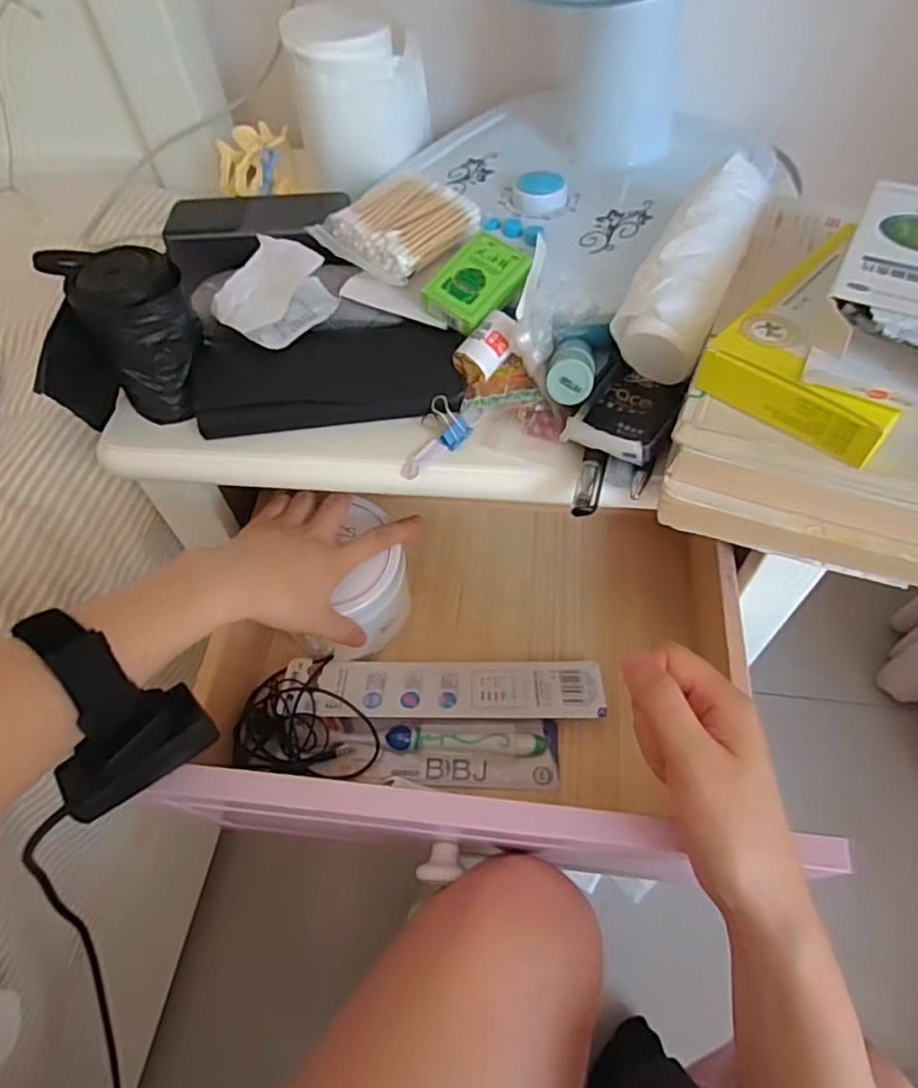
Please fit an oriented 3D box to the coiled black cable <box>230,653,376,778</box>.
[{"bbox_3d":[-0.111,0.126,0.463,0.104,0.038,0.078,2,55,4],"label":"coiled black cable"}]

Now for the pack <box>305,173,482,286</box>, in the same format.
[{"bbox_3d":[-0.041,-0.206,0.410,0.083,0.028,0.076,33,63,23],"label":"pack"}]

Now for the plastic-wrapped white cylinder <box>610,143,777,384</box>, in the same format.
[{"bbox_3d":[0.137,-0.165,0.365,0.052,0.045,0.144,25,81,19],"label":"plastic-wrapped white cylinder"}]

